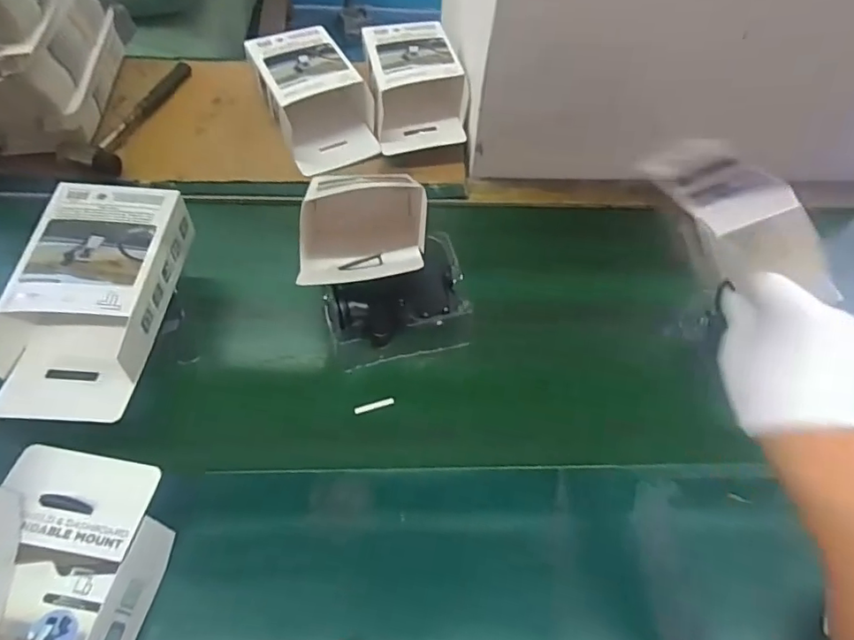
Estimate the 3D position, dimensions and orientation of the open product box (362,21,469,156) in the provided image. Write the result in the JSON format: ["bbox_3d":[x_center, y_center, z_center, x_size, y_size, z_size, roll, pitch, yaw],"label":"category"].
[{"bbox_3d":[-0.024,-0.371,0.864,0.145,0.098,0.241,-8,55,-12],"label":"open product box"}]

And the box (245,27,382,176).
[{"bbox_3d":[-0.178,-0.346,0.846,0.143,0.098,0.251,-19,58,-19],"label":"box"}]

